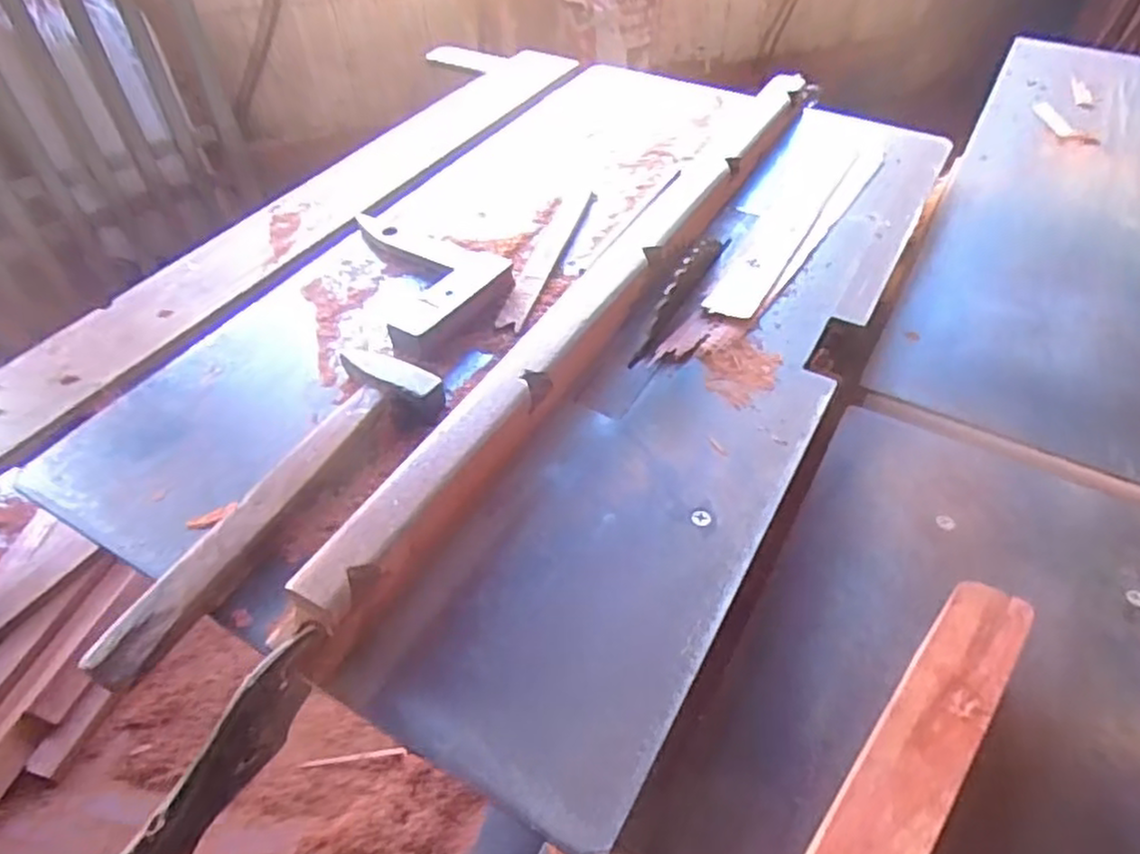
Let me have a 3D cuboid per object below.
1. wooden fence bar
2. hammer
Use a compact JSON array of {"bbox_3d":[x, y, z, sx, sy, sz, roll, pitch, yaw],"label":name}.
[{"bbox_3d":[0.051,-0.137,0.644,0.038,0.038,0.802,25,53,20],"label":"wooden fence bar"},{"bbox_3d":[-0.207,0.048,0.507,0.085,0.033,0.287,25,53,20],"label":"hammer"}]

